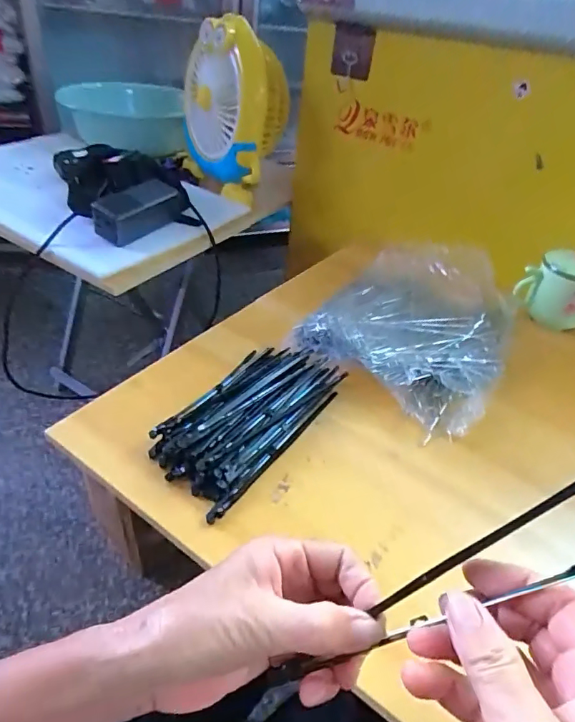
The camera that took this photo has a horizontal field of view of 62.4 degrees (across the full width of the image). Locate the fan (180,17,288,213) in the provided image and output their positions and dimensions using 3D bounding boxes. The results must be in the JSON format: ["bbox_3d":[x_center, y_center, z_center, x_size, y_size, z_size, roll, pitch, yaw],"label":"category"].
[{"bbox_3d":[-0.098,-0.459,0.866,0.123,0.252,0.225,-19,46,-28],"label":"fan"}]

